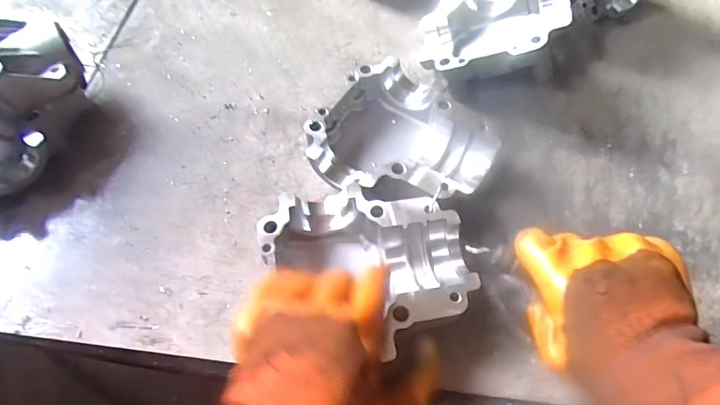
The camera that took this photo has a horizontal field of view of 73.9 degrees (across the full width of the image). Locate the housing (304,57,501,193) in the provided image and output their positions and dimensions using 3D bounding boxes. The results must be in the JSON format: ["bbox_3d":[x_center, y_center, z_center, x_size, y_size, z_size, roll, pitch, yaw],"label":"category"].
[{"bbox_3d":[0.041,-0.054,0.421,0.143,0.041,0.139,27,63,14],"label":"housing"}]

